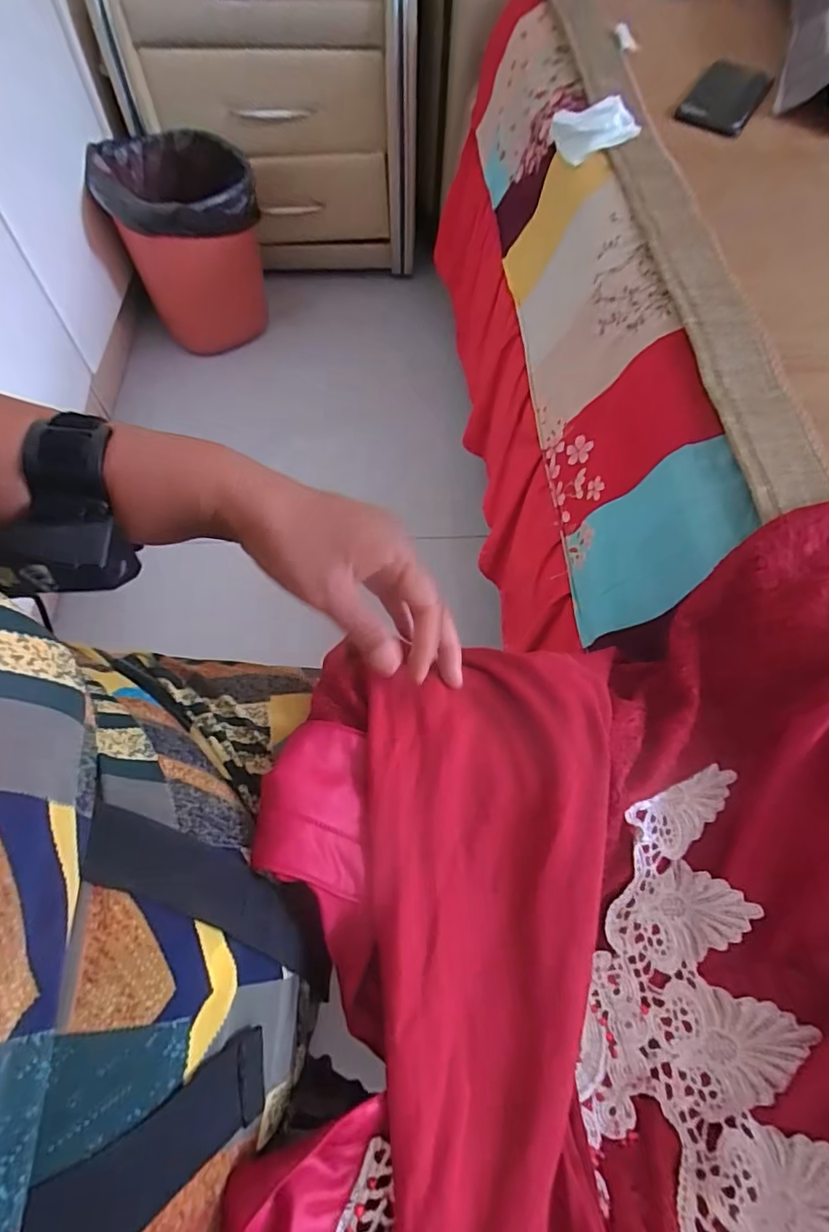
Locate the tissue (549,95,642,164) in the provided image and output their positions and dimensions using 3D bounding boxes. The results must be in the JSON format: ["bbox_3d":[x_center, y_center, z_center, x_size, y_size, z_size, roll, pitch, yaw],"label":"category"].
[{"bbox_3d":[0.192,-0.531,0.616,0.099,0.048,0.029,22,60,36],"label":"tissue"}]

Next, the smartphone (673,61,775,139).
[{"bbox_3d":[0.348,-0.581,0.624,0.073,0.013,0.124,30,74,9],"label":"smartphone"}]

